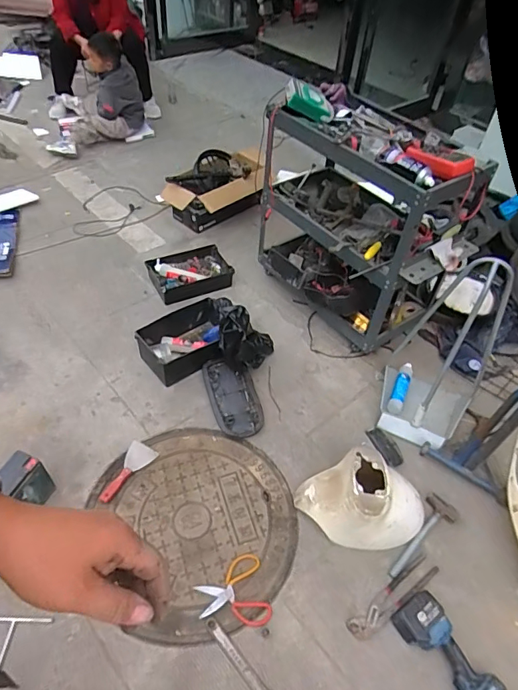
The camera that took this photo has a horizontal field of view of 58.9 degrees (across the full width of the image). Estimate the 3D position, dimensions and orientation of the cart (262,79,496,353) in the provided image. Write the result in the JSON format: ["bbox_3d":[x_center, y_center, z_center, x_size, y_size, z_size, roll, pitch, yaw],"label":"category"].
[{"bbox_3d":[0.351,-0.467,1.659,0.448,0.656,0.732,-32,57,-29],"label":"cart"}]

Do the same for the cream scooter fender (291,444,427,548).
[{"bbox_3d":[0.295,0.435,1.284,0.321,0.195,0.232,37,56,22],"label":"cream scooter fender"}]

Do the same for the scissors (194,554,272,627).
[{"bbox_3d":[-0.068,0.641,1.181,0.172,0.009,0.169,-10,54,-13],"label":"scissors"}]

